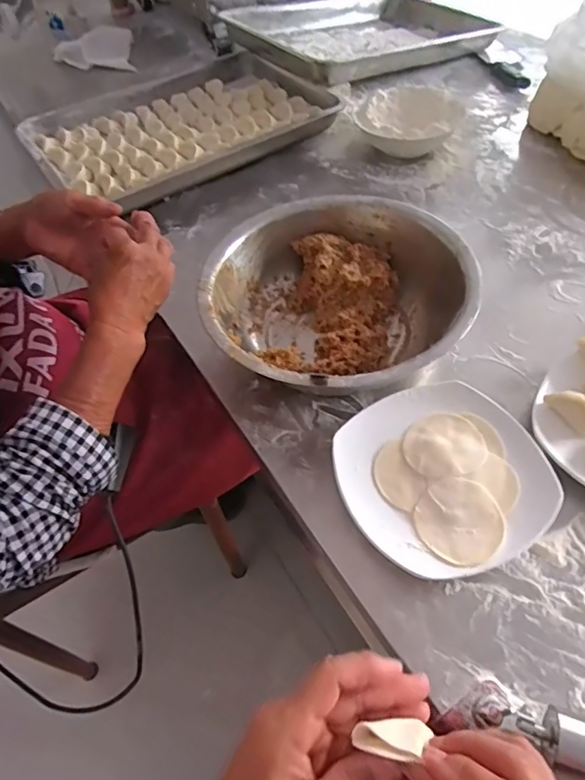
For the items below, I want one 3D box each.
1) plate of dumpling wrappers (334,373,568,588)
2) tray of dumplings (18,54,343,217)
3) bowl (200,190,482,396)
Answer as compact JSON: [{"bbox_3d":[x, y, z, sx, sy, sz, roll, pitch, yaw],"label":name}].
[{"bbox_3d":[0.135,0.075,0.465,0.174,0.018,0.177,-25,54,-14],"label":"plate of dumpling wrappers"},{"bbox_3d":[-0.209,-0.471,0.889,0.472,0.041,0.406,-32,56,-19],"label":"tray of dumplings"},{"bbox_3d":[0.050,-0.096,0.560,0.269,0.081,0.274,-2,52,3],"label":"bowl"}]

